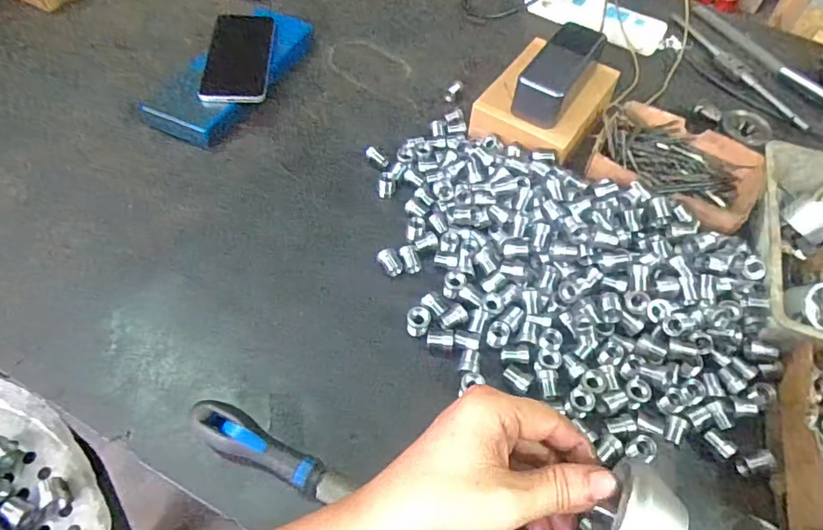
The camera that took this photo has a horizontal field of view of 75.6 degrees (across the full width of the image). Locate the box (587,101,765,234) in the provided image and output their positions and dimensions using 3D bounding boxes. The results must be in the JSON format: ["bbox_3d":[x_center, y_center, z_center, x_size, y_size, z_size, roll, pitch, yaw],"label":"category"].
[{"bbox_3d":[0.296,-0.107,0.597,0.184,0.043,0.142,26,56,13],"label":"box"}]

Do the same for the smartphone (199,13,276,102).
[{"bbox_3d":[-0.213,-0.259,0.658,0.075,0.007,0.163,0,59,-5],"label":"smartphone"}]

